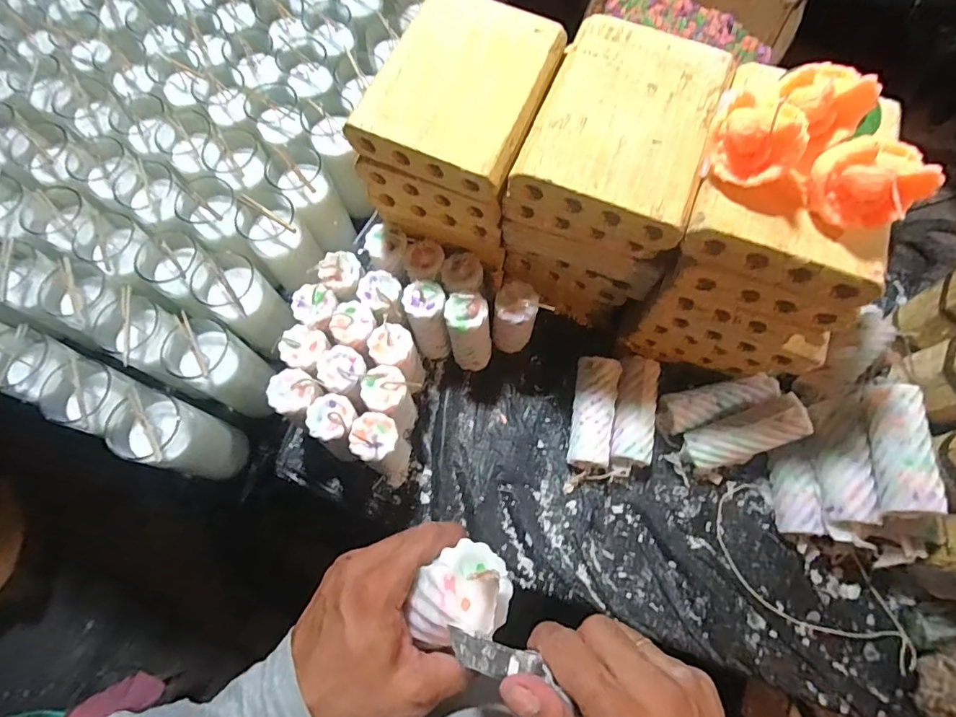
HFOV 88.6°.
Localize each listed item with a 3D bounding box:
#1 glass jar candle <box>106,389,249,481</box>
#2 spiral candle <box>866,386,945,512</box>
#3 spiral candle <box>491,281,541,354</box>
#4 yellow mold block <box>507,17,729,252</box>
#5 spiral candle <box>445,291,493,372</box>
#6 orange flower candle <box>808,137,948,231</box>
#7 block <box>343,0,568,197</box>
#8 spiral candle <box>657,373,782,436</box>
[{"bbox_3d":[-0.335,0.094,0.565,0.081,0.155,0.069,20,70,8],"label":"glass jar candle"},{"bbox_3d":[0.451,0.093,0.521,0.041,0.035,0.134,8,69,3],"label":"spiral candle"},{"bbox_3d":[0.046,-0.043,0.639,0.051,0.144,0.052,12,70,5],"label":"spiral candle"},{"bbox_3d":[0.141,-0.213,0.491,0.156,0.092,0.202,21,71,8],"label":"yellow mold block"},{"bbox_3d":[-0.010,-0.032,0.628,0.053,0.139,0.051,0,69,0],"label":"spiral candle"},{"bbox_3d":[0.298,-0.135,0.378,0.062,0.057,0.058,1,69,1],"label":"orange flower candle"},{"bbox_3d":[-0.014,-0.278,0.503,0.157,0.049,0.201,21,71,8],"label":"block"},{"bbox_3d":[0.307,0.054,0.635,0.149,0.041,0.050,-16,70,-6],"label":"spiral candle"}]

